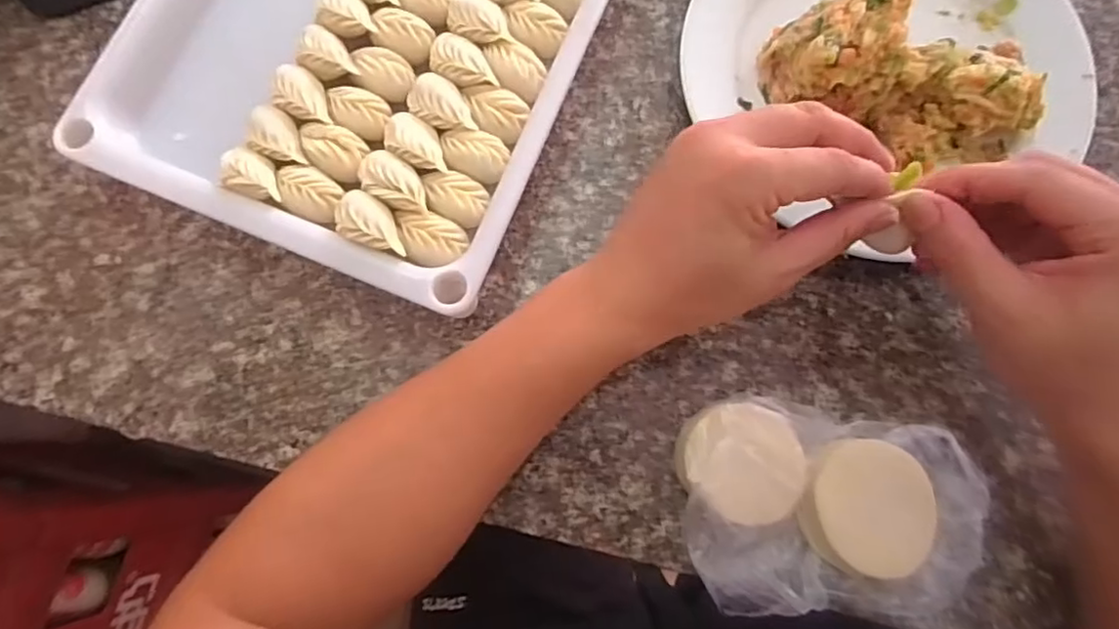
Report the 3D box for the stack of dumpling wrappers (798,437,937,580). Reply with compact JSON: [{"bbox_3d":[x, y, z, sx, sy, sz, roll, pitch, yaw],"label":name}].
[{"bbox_3d":[0.166,0.104,0.342,0.062,0.029,0.067,9,78,1],"label":"stack of dumpling wrappers"}]

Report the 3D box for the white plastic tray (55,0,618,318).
[{"bbox_3d":[-0.097,-0.210,0.399,0.253,0.056,0.374,23,79,4],"label":"white plastic tray"}]

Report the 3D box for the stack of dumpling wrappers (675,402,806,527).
[{"bbox_3d":[0.100,0.080,0.346,0.068,0.037,0.060,29,80,5],"label":"stack of dumpling wrappers"}]

